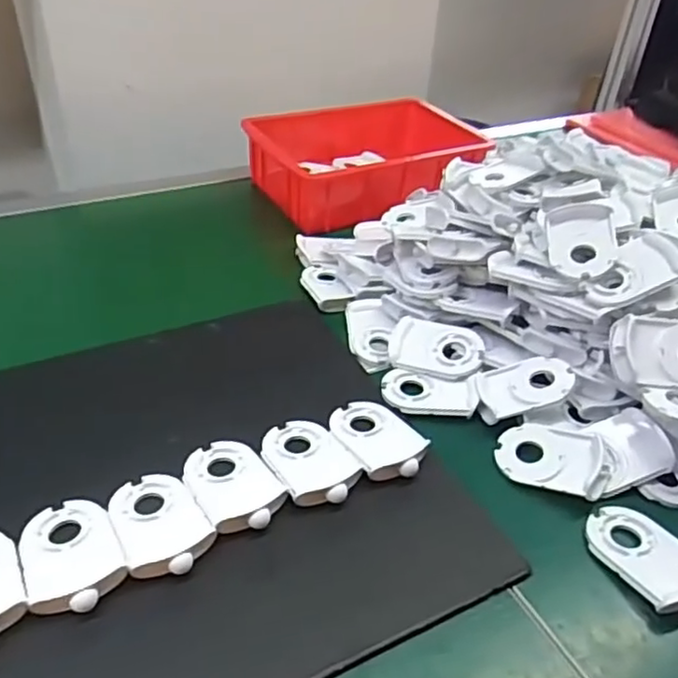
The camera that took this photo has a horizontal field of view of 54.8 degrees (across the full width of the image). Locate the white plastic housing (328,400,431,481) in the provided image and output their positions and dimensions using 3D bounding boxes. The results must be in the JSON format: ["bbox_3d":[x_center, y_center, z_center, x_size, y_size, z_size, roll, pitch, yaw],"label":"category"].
[{"bbox_3d":[0.029,0.080,0.533,0.058,0.011,0.088,-25,45,-32],"label":"white plastic housing"}]

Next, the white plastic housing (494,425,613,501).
[{"bbox_3d":[0.169,0.097,0.522,0.086,0.016,0.059,9,46,26],"label":"white plastic housing"}]

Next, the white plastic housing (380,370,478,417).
[{"bbox_3d":[0.080,0.046,0.585,0.083,0.012,0.049,8,37,6],"label":"white plastic housing"}]

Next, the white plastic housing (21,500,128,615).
[{"bbox_3d":[-0.177,0.142,0.433,0.058,0.018,0.088,-15,41,-24],"label":"white plastic housing"}]

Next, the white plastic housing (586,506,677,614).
[{"bbox_3d":[0.219,0.152,0.469,0.058,0.015,0.081,-14,41,-22],"label":"white plastic housing"}]

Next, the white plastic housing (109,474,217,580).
[{"bbox_3d":[-0.126,0.129,0.459,0.058,0.018,0.089,-18,42,-26],"label":"white plastic housing"}]

